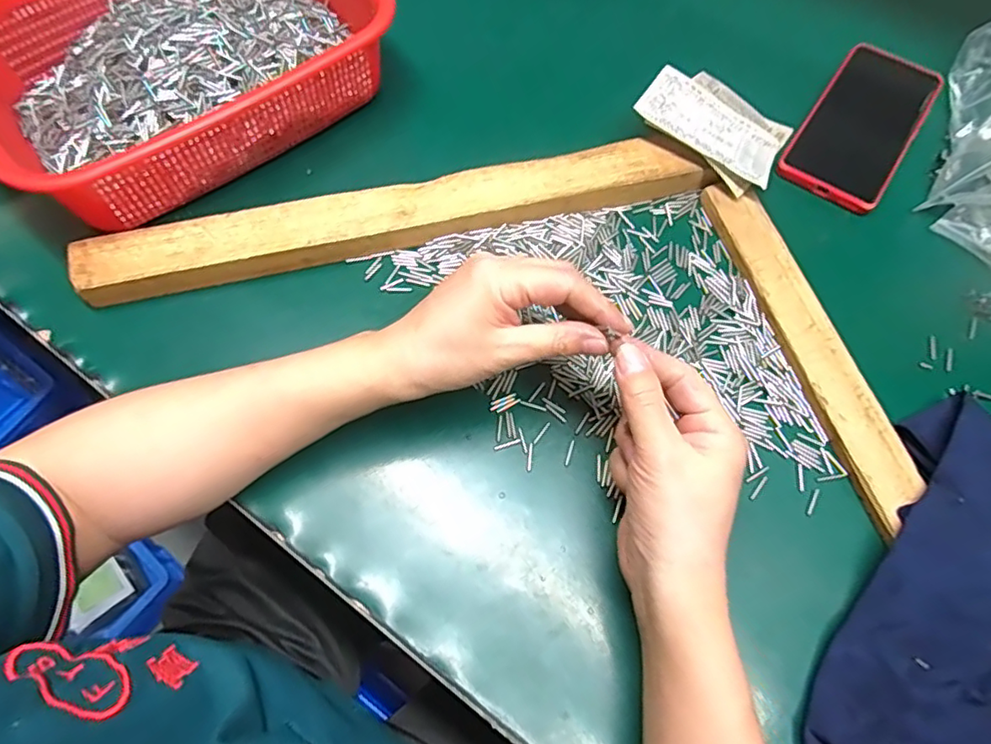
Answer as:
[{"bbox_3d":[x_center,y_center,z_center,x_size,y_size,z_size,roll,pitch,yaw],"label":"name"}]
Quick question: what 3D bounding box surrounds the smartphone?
[{"bbox_3d":[0.294,-0.199,0.469,0.076,0.010,0.162,34,72,12],"label":"smartphone"}]

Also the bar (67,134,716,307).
[{"bbox_3d":[-0.065,-0.112,0.416,0.423,0.028,0.045,-13,69,-5],"label":"bar"}]

